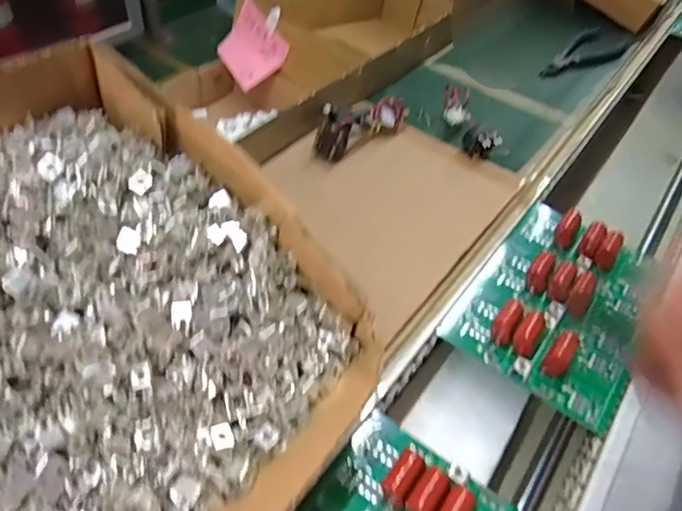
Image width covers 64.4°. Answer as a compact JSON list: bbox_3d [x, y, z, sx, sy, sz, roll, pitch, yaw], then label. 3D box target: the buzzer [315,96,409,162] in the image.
[{"bbox_3d":[0.016,-0.121,0.506,0.100,0.035,0.041,-30,57,-29],"label":"buzzer"}]

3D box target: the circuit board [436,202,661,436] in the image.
[{"bbox_3d":[0.170,0.030,0.409,0.120,0.033,0.170,31,51,20],"label":"circuit board"}]

